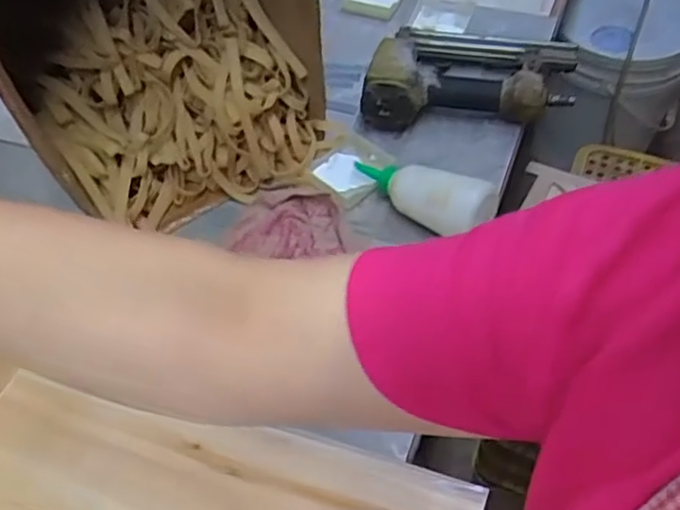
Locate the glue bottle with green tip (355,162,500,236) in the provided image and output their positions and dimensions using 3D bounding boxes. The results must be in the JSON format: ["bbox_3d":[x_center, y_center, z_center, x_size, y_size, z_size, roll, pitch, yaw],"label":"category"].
[{"bbox_3d":[0.077,-0.064,0.664,0.154,0.052,0.053,28,62,22],"label":"glue bottle with green tip"}]

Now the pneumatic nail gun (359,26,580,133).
[{"bbox_3d":[0.150,-0.210,0.752,0.224,0.058,0.172,10,57,12],"label":"pneumatic nail gun"}]

